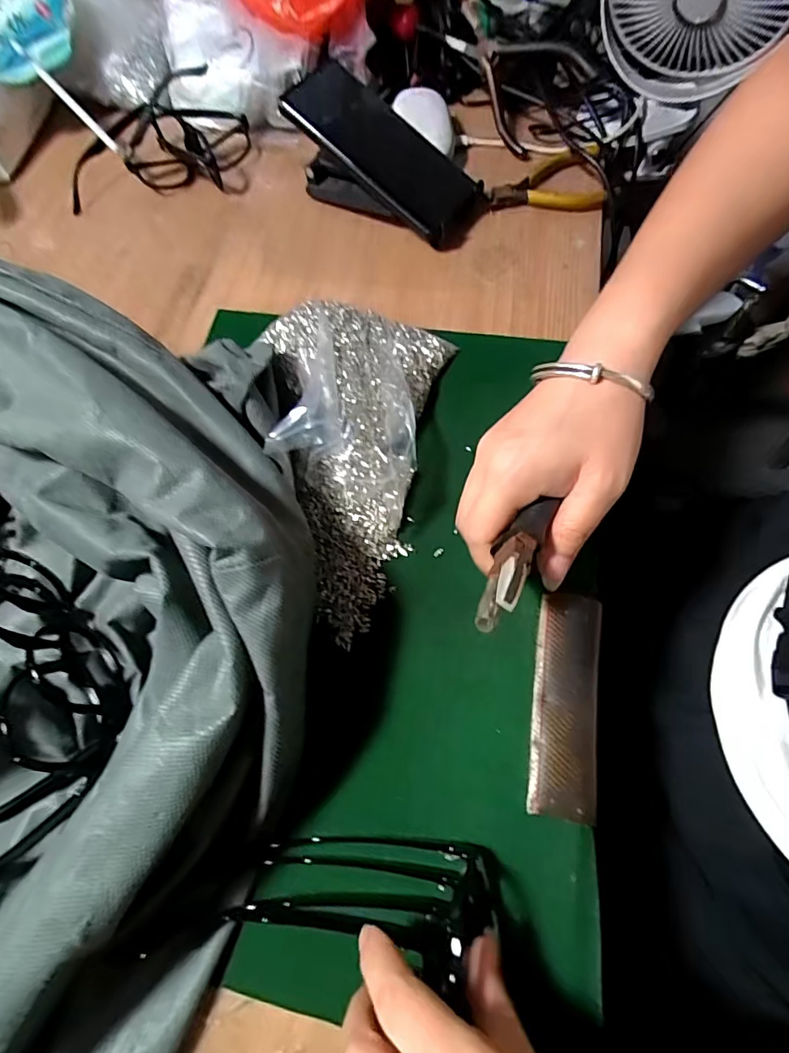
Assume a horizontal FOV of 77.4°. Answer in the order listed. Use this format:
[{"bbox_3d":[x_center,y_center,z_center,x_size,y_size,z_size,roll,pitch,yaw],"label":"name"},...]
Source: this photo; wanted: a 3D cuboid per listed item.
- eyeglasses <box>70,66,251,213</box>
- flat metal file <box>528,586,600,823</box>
[{"bbox_3d":[-0.225,-0.367,0.462,0.162,0.056,0.111,-3,67,2],"label":"eyeglasses"},{"bbox_3d":[0.096,0.096,0.275,0.034,0.008,0.116,8,68,6],"label":"flat metal file"}]

